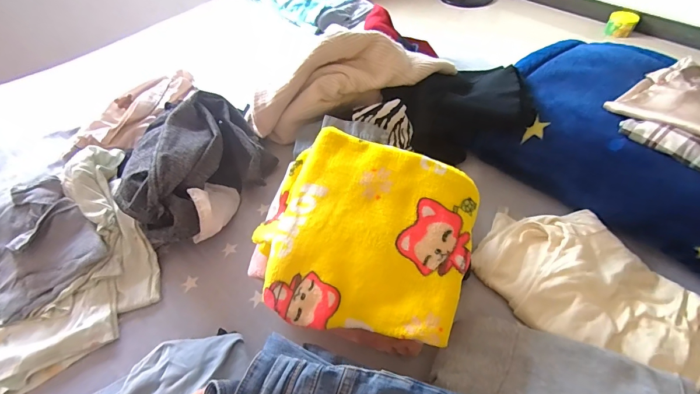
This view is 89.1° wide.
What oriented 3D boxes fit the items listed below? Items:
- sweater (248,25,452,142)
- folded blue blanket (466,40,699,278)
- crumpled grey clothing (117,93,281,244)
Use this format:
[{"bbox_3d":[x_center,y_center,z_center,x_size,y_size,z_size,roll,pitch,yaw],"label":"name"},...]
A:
[{"bbox_3d":[-0.011,-0.252,0.781,0.464,0.196,0.093,-20,50,11],"label":"sweater"},{"bbox_3d":[0.622,-0.090,0.687,0.639,0.141,0.423,36,60,28],"label":"folded blue blanket"},{"bbox_3d":[-0.324,-0.070,0.737,0.256,0.155,0.327,20,54,18],"label":"crumpled grey clothing"}]

